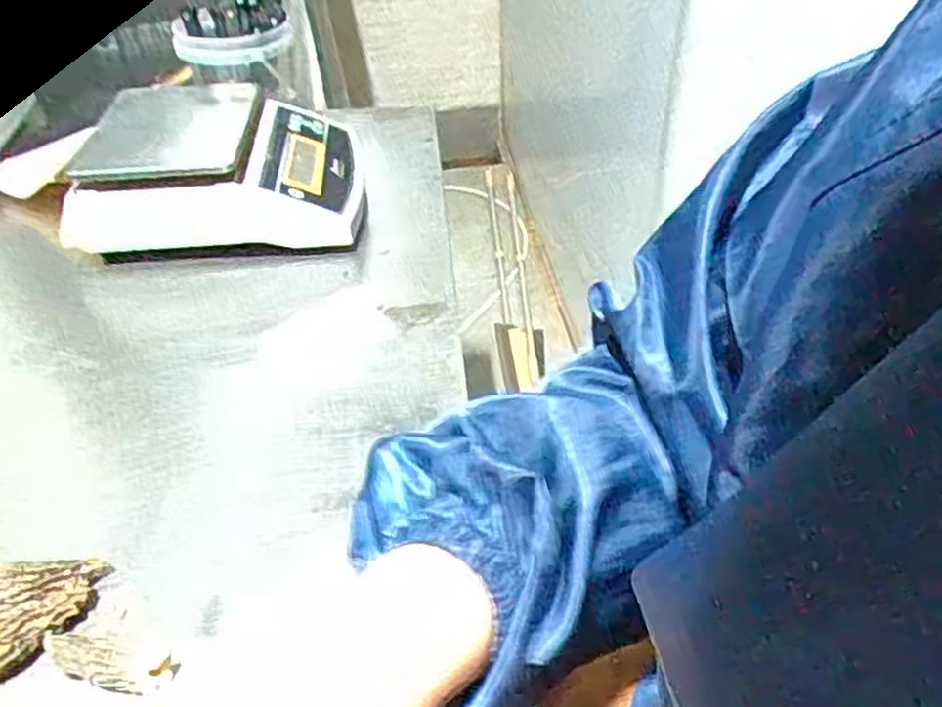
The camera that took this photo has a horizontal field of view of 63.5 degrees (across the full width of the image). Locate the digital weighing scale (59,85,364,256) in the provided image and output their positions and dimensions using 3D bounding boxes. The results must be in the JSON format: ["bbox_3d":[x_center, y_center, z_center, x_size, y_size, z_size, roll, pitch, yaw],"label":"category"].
[{"bbox_3d":[-0.230,-0.169,0.709,0.248,0.095,0.178,-5,40,-3],"label":"digital weighing scale"}]

